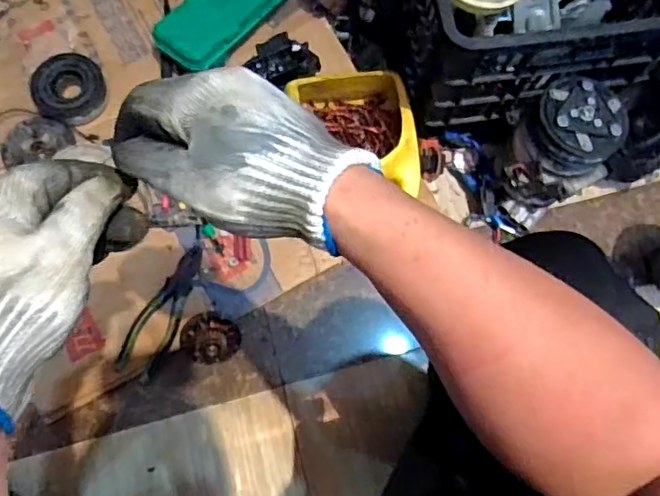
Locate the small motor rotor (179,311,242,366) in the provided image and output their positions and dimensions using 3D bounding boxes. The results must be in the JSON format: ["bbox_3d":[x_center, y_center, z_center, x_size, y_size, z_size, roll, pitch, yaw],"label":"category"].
[{"bbox_3d":[-0.159,0.121,0.775,0.068,0.057,0.068,0,73,-1],"label":"small motor rotor"}]

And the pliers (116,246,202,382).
[{"bbox_3d":[-0.224,0.086,0.796,0.052,0.016,0.190,26,74,6],"label":"pliers"}]

